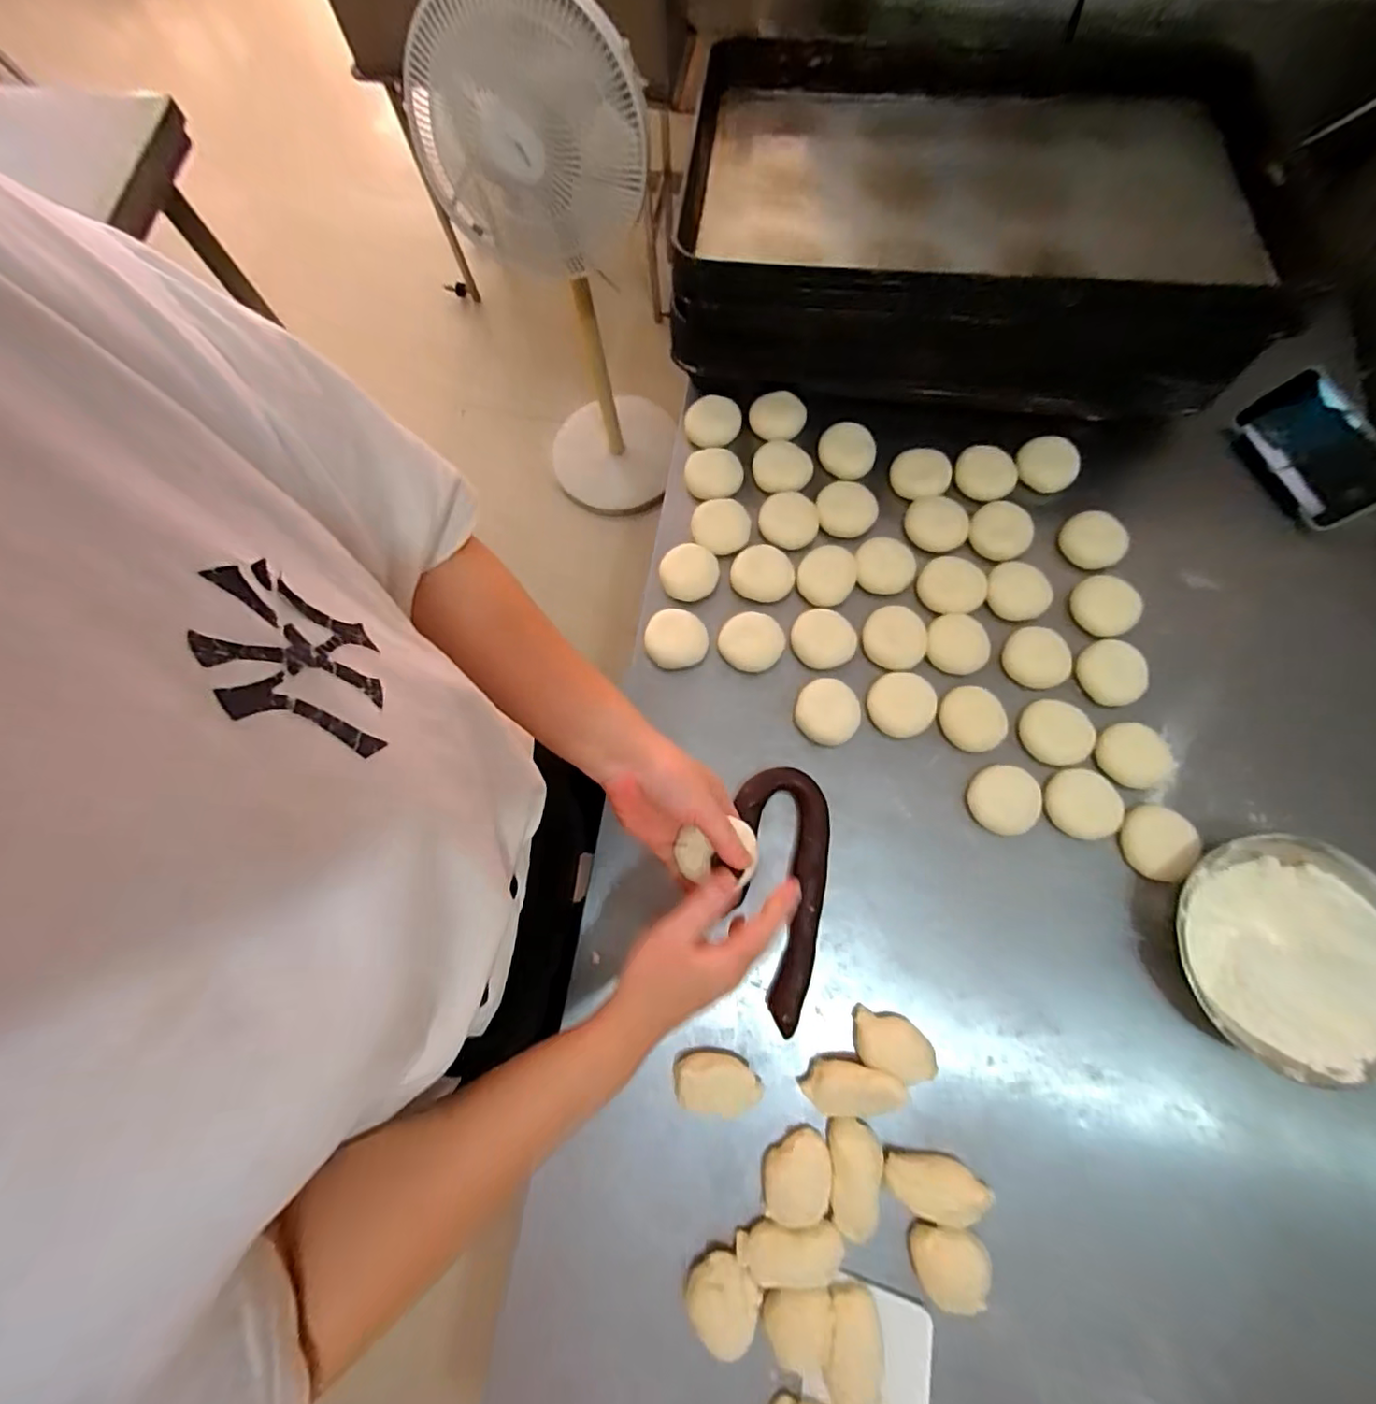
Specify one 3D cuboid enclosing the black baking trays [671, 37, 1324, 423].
[{"bbox_3d":[0.303,-0.543,0.657,0.571,0.178,0.431,9,74,4],"label":"black baking trays"}]

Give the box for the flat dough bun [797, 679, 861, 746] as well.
[{"bbox_3d":[0.139,0.009,0.589,0.061,0.010,0.064,0,74,2],"label":"flat dough bun"}]

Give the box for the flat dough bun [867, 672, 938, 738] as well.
[{"bbox_3d":[0.214,0.002,0.593,0.062,0.019,0.066,0,74,2],"label":"flat dough bun"}]

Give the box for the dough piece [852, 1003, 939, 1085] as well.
[{"bbox_3d":[0.178,0.298,0.516,0.072,0.024,0.045,24,76,8],"label":"dough piece"}]

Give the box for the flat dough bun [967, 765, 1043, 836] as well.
[{"bbox_3d":[0.300,0.093,0.563,0.060,0.018,0.062,0,74,2],"label":"flat dough bun"}]

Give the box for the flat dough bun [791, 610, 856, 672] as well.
[{"bbox_3d":[0.139,-0.066,0.612,0.061,0.018,0.062,0,74,2],"label":"flat dough bun"}]

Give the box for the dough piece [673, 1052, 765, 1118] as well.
[{"bbox_3d":[0.025,0.327,0.511,0.072,0.030,0.041,9,74,4],"label":"dough piece"}]

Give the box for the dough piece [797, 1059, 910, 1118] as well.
[{"bbox_3d":[0.139,0.327,0.498,0.082,0.023,0.042,-9,74,20],"label":"dough piece"}]

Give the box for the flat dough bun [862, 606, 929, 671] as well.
[{"bbox_3d":[0.214,-0.067,0.613,0.062,0.010,0.065,27,76,9],"label":"flat dough bun"}]

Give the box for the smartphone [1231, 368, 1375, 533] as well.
[{"bbox_3d":[0.667,-0.265,0.629,0.011,0.081,0.161,-12,72,-42],"label":"smartphone"}]

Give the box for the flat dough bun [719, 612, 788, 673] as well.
[{"bbox_3d":[0.066,-0.062,0.615,0.062,0.014,0.060,0,74,2],"label":"flat dough bun"}]

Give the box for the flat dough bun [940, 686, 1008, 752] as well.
[{"bbox_3d":[0.282,0.017,0.589,0.061,0.013,0.064,0,74,2],"label":"flat dough bun"}]

